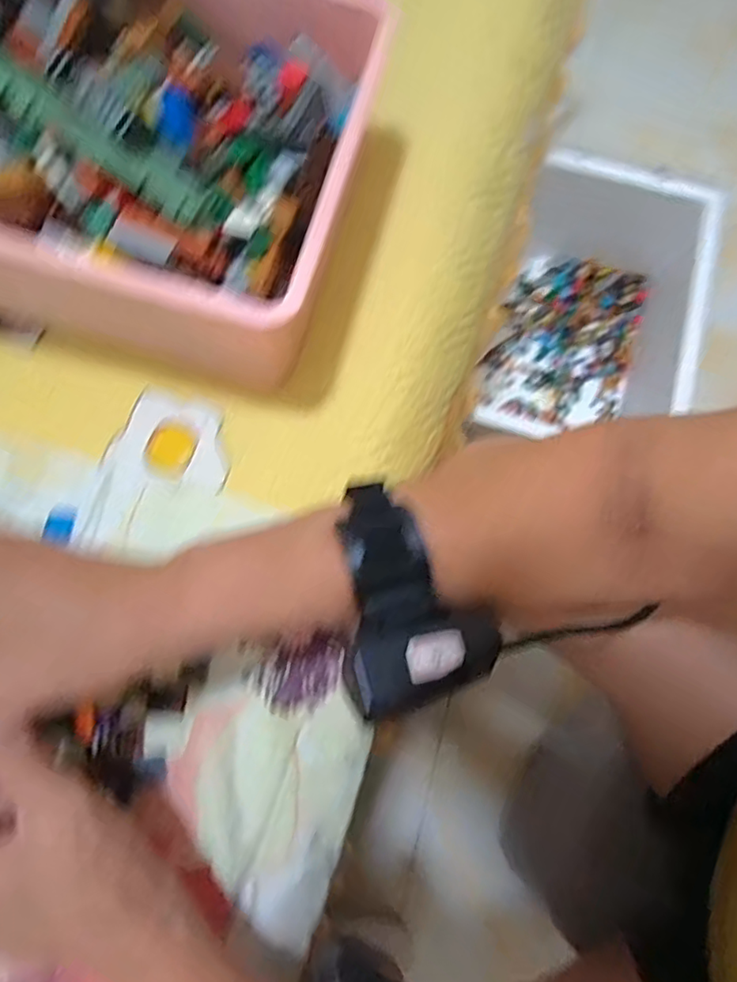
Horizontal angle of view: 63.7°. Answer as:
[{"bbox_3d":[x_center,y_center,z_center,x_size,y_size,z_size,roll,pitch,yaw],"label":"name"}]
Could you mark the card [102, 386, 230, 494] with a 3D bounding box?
[{"bbox_3d":[-0.125,-0.031,0.386,0.077,0.004,0.063,23,75,7],"label":"card"}]

